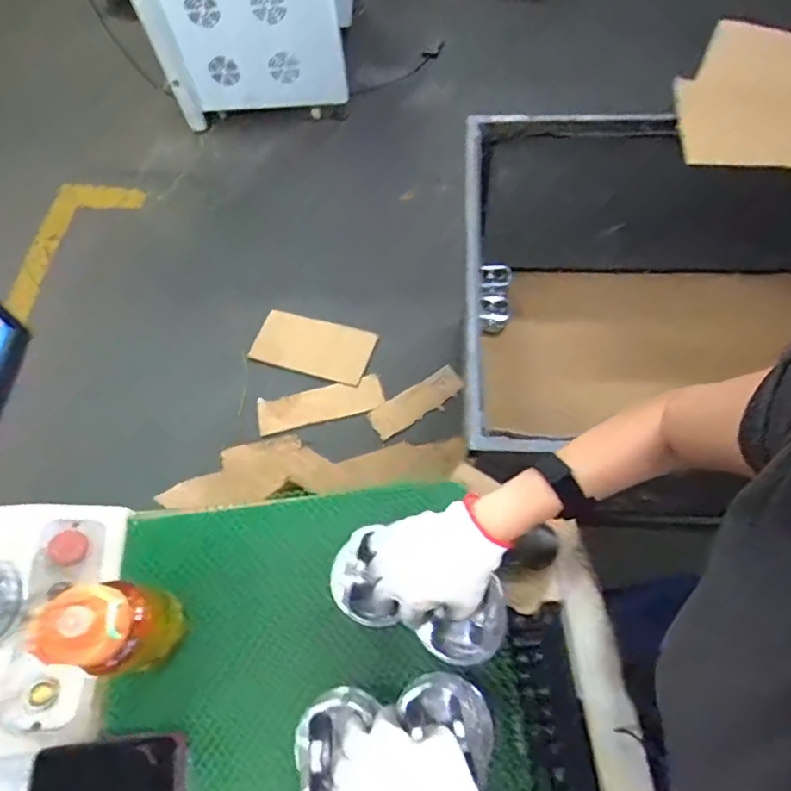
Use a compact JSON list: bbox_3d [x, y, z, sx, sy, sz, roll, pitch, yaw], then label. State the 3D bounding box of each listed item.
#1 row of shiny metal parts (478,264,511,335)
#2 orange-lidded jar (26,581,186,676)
[{"bbox_3d":[0.273,-0.274,1.474,0.082,0.079,0.180,2,64,4],"label":"row of shiny metal parts"},{"bbox_3d":[-0.288,0.239,0.542,0.082,0.167,0.075,-1,64,2],"label":"orange-lidded jar"}]

